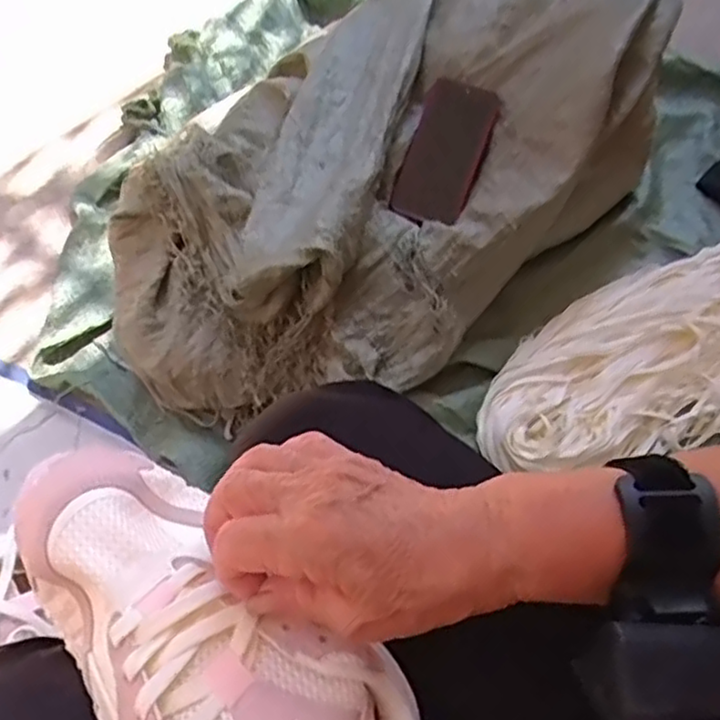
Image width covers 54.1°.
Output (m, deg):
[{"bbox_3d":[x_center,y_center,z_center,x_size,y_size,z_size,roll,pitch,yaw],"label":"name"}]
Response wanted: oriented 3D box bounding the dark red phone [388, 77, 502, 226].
[{"bbox_3d":[0.100,-0.242,0.826,0.086,0.014,0.168,20,92,11],"label":"dark red phone"}]

